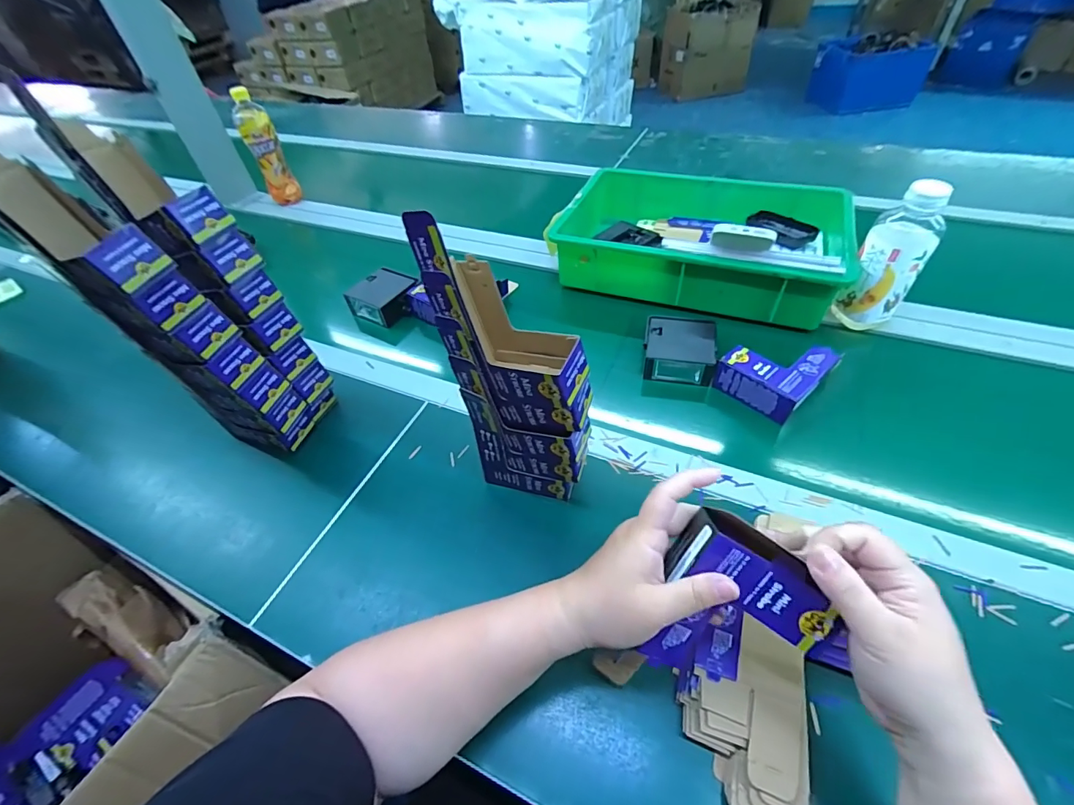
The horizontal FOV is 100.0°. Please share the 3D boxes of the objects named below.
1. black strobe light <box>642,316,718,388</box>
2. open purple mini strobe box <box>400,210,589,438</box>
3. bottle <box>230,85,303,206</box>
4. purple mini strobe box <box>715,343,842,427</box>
[{"bbox_3d":[0.192,-0.074,0.608,0.090,0.043,0.089,10,51,14],"label":"black strobe light"},{"bbox_3d":[-0.019,-0.055,0.355,0.123,0.172,0.058,16,52,18],"label":"open purple mini strobe box"},{"bbox_3d":[-0.587,-0.545,0.981,0.066,0.210,0.055,-22,50,-14],"label":"bottle"},{"bbox_3d":[0.292,-0.044,0.559,0.110,0.049,0.109,-36,55,-23],"label":"purple mini strobe box"}]

